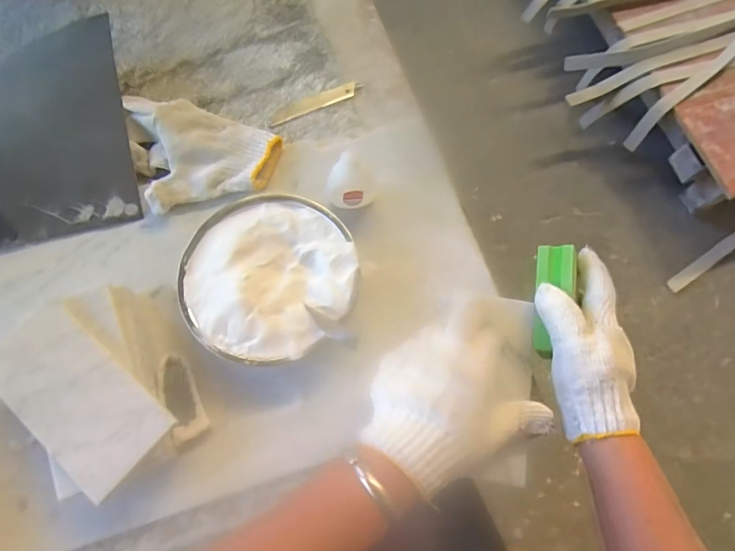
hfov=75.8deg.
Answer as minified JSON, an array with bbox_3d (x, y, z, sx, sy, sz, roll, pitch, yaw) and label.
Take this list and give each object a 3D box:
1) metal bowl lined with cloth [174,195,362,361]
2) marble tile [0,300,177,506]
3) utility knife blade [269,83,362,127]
[{"bbox_3d":[-0.085,-0.003,0.404,0.140,0.036,0.149,0,71,-1],"label":"metal bowl lined with cloth"},{"bbox_3d":[-0.219,0.091,0.353,0.139,0.010,0.075,41,75,12],"label":"marble tile"},{"bbox_3d":[-0.055,-0.186,0.506,0.105,0.004,0.018,-25,73,-10],"label":"utility knife blade"}]

